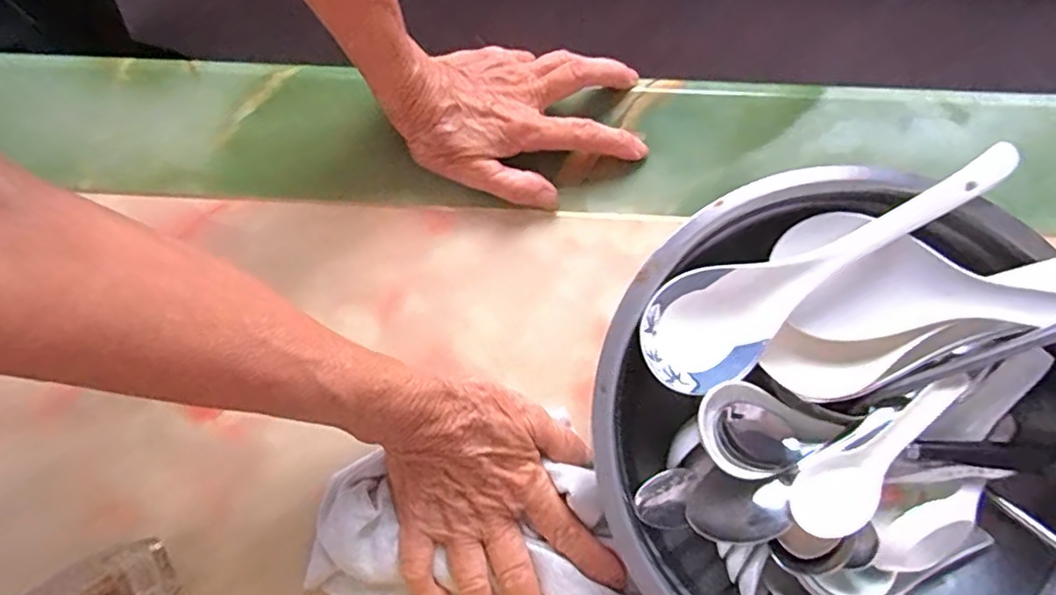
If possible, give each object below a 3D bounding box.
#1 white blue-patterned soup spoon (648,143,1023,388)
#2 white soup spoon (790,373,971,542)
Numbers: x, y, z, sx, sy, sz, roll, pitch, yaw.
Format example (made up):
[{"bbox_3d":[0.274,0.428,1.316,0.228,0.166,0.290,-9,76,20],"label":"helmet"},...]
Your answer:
[{"bbox_3d":[0.156,-0.017,0.316,0.211,0.034,0.056,-27,82,-3],"label":"white blue-patterned soup spoon"},{"bbox_3d":[0.176,0.080,0.300,0.109,0.024,0.030,-31,82,-4],"label":"white soup spoon"}]

